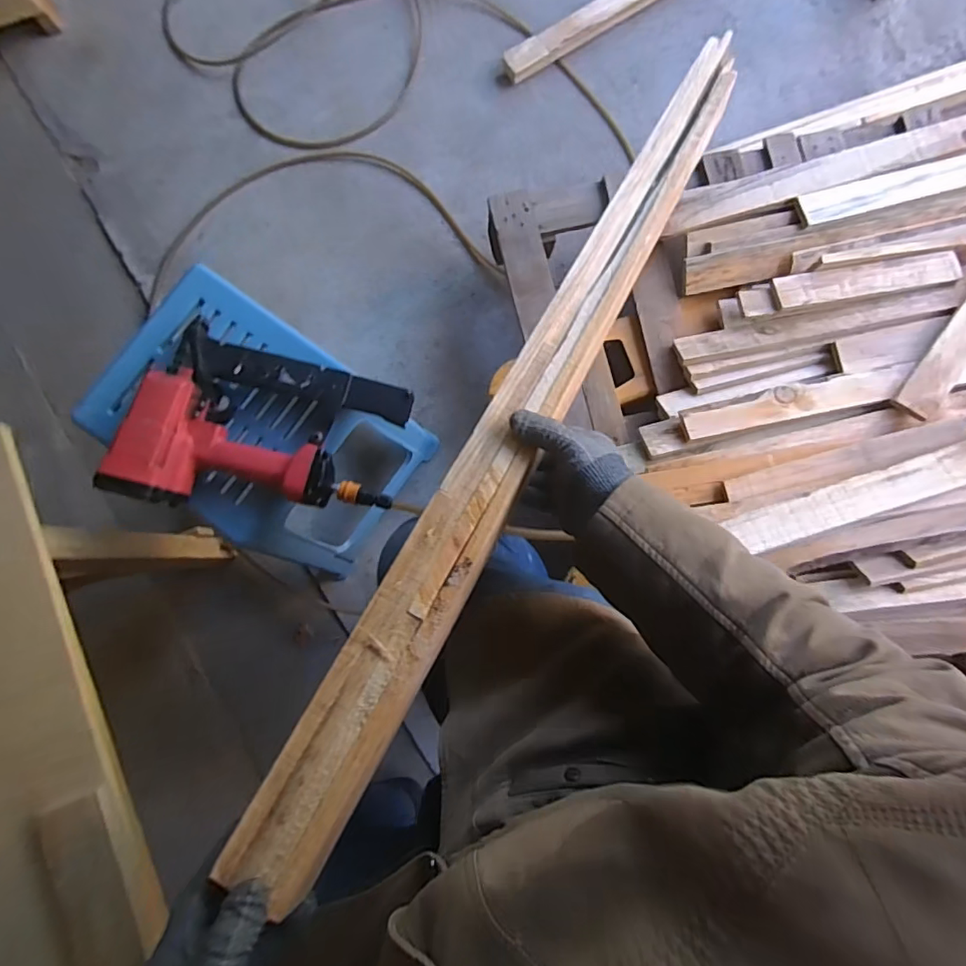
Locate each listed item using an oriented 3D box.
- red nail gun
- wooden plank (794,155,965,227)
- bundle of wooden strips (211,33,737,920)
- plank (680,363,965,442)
[{"bbox_3d":[-0.272,-0.059,0.673,0.338,0.084,0.244,17,84,3],"label":"red nail gun"},{"bbox_3d":[0.791,-0.555,0.979,0.437,0.029,0.070,-13,83,0],"label":"wooden plank"},{"bbox_3d":[0.069,-0.122,0.520,0.066,0.025,0.956,27,71,6],"label":"bundle of wooden strips"},{"bbox_3d":[0.739,-0.181,0.904,0.807,0.038,0.069,-11,83,0],"label":"plank"}]

